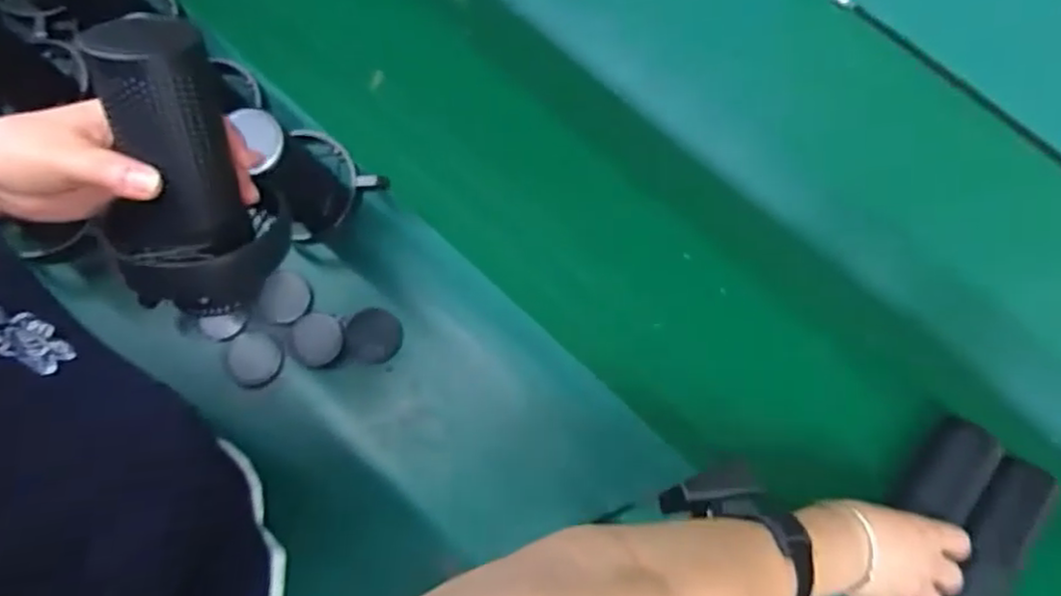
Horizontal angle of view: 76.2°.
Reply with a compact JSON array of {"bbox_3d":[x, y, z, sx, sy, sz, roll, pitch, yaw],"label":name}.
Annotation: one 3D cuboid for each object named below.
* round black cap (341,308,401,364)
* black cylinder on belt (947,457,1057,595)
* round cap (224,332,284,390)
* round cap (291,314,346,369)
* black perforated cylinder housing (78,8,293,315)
[{"bbox_3d":[-0.147,0.035,0.634,0.051,0.004,0.051,0,74,-1],"label":"round black cap"},{"bbox_3d":[0.376,0.209,0.559,0.046,0.038,0.162,28,81,7],"label":"black cylinder on belt"},{"bbox_3d":[-0.255,0.058,0.623,0.055,0.009,0.050,0,74,-1],"label":"round cap"},{"bbox_3d":[-0.196,0.039,0.624,0.048,0.004,0.047,0,74,-1],"label":"round cap"},{"bbox_3d":[-0.188,-0.070,0.370,0.080,0.159,0.072,3,38,-1],"label":"black perforated cylinder housing"}]

